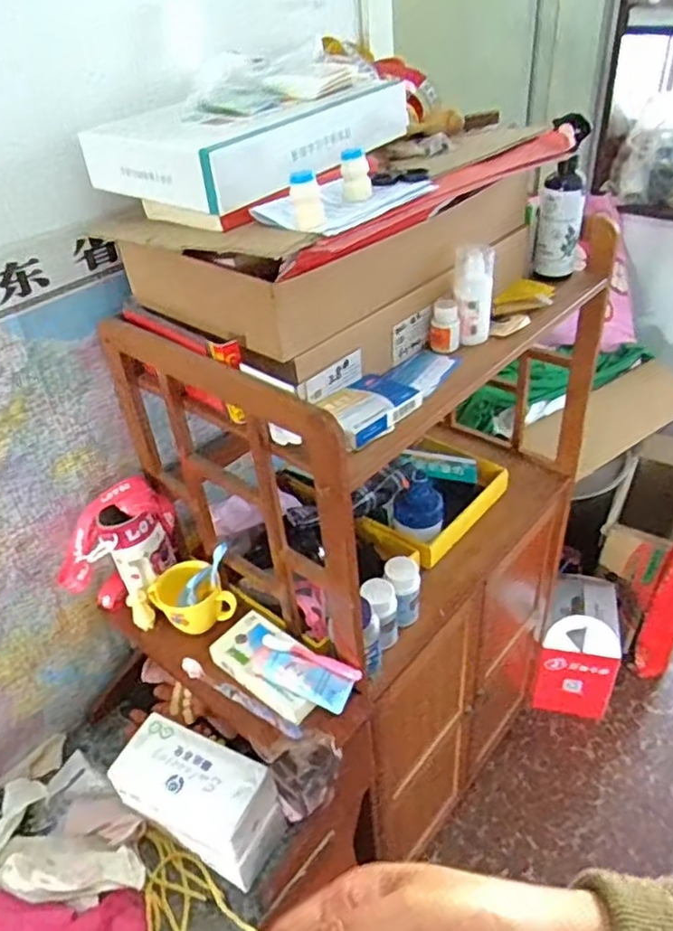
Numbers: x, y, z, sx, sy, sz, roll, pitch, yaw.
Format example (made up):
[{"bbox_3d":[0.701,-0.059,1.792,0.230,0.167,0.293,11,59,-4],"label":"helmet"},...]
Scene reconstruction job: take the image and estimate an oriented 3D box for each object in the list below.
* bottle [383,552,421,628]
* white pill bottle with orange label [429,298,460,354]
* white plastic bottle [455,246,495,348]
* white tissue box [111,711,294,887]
[{"bbox_3d":[0.094,0.183,0.945,0.050,0.100,0.057,-2,39,5],"label":"bottle"},{"bbox_3d":[0.131,-0.168,0.805,0.034,0.056,0.030,2,39,9],"label":"white pill bottle with orange label"},{"bbox_3d":[0.165,-0.201,0.801,0.043,0.111,0.039,2,39,9],"label":"white plastic bottle"},{"bbox_3d":[-0.170,0.415,0.833,0.187,0.143,0.092,14,42,23],"label":"white tissue box"}]

